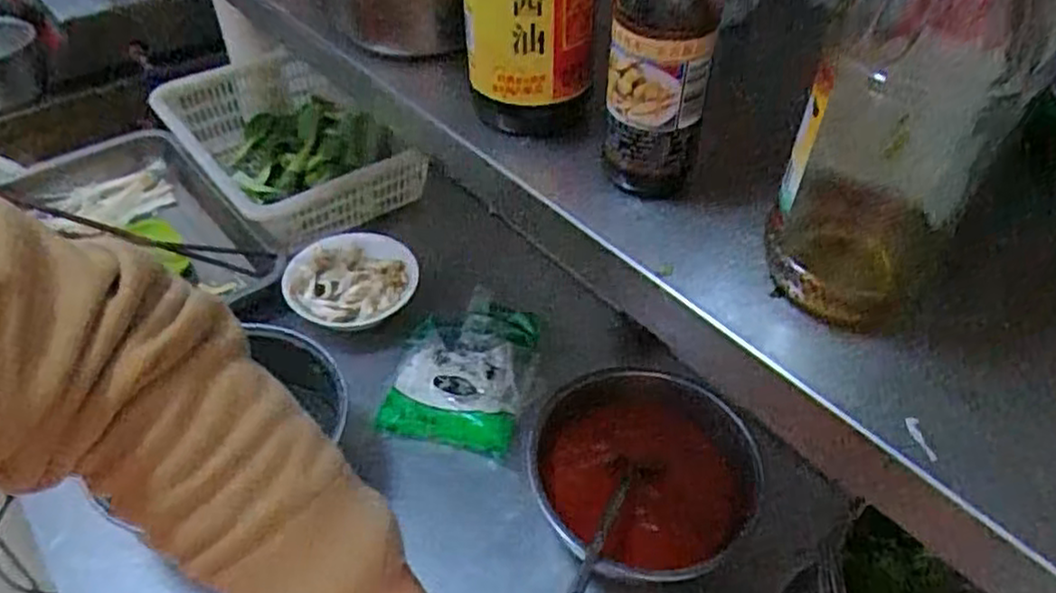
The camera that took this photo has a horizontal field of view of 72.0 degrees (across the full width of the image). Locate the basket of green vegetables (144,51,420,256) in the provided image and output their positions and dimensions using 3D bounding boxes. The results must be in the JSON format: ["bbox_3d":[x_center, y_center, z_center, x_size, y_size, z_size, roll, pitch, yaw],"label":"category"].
[{"bbox_3d":[-0.342,-0.210,0.970,0.208,0.110,0.412,-29,52,-28],"label":"basket of green vegetables"}]

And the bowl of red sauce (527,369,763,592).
[{"bbox_3d":[0.106,0.167,0.652,0.188,0.076,0.198,1,44,-1],"label":"bowl of red sauce"}]

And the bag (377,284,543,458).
[{"bbox_3d":[-0.069,0.078,0.762,0.148,0.049,0.168,14,46,11],"label":"bag"}]

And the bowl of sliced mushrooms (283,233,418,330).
[{"bbox_3d":[-0.198,-0.014,0.830,0.136,0.043,0.132,1,44,-1],"label":"bowl of sliced mushrooms"}]

